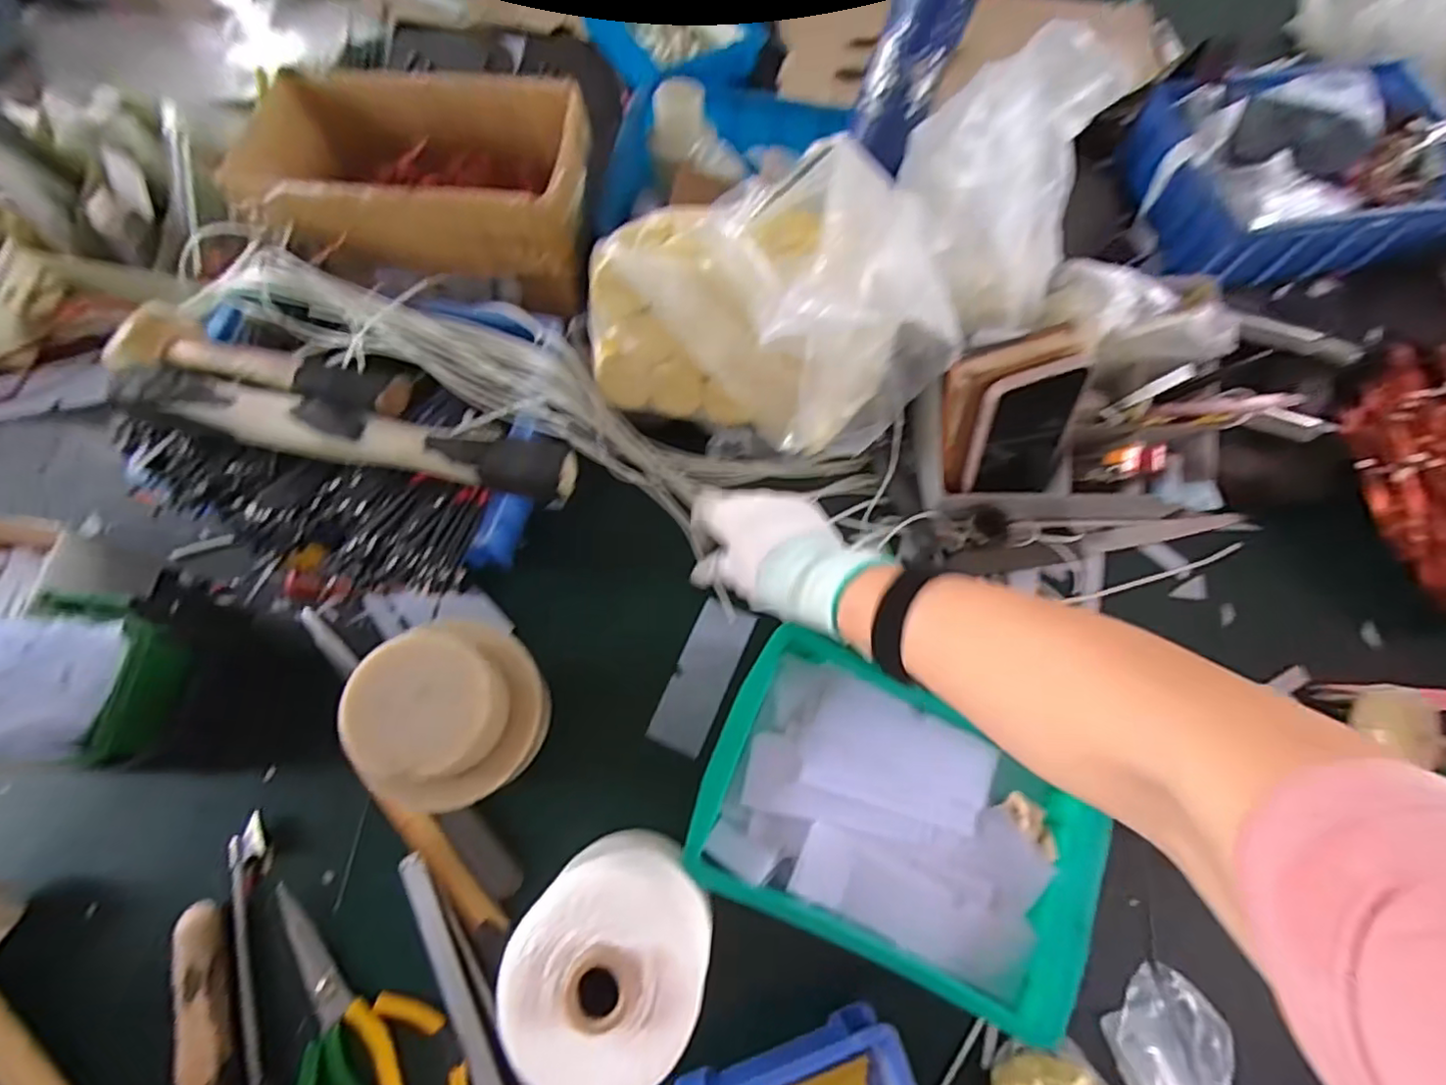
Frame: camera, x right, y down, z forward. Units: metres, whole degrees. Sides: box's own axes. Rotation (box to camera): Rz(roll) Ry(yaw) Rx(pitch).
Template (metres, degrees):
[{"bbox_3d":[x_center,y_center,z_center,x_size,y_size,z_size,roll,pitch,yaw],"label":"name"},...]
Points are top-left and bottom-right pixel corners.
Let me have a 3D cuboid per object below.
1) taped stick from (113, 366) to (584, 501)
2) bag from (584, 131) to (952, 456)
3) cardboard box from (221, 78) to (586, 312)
[{"bbox_3d":[-0.258,-0.075,0.421,0.312,0.029,0.041,13,71,4],"label":"taped stick"},{"bbox_3d":[0.030,-0.180,0.469,0.267,0.162,0.160,9,70,3],"label":"bag"},{"bbox_3d":[-0.254,-0.307,0.547,0.268,0.103,0.159,1,70,0],"label":"cardboard box"}]

